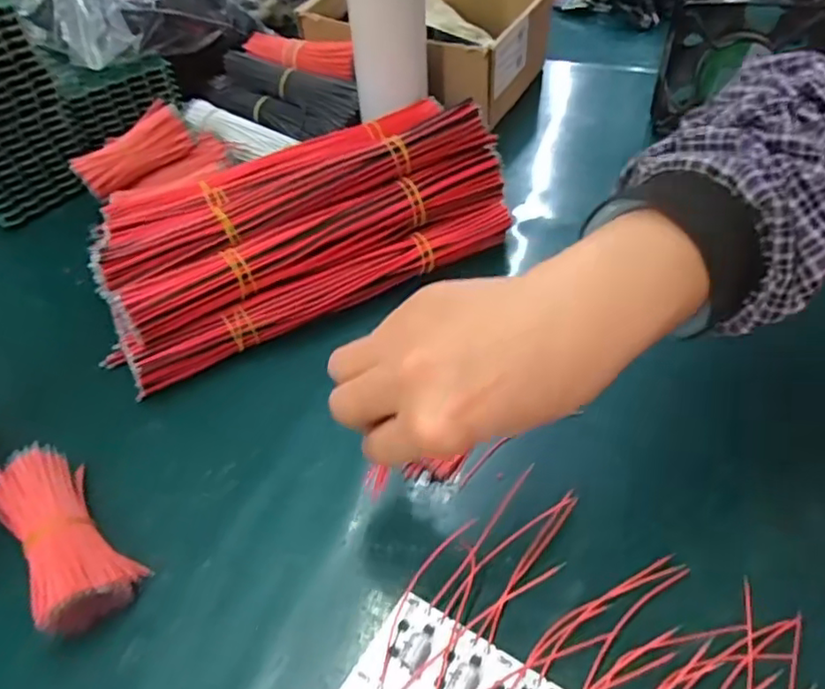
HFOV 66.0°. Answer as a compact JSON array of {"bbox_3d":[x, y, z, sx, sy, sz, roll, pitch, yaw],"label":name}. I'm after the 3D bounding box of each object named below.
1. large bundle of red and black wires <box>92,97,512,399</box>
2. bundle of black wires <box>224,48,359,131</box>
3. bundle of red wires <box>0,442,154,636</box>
[{"bbox_3d":[-0.079,-0.097,0.473,0.301,0.083,0.143,-23,51,-18],"label":"large bundle of red and black wires"},{"bbox_3d":[-0.120,-0.256,0.632,0.149,0.034,0.030,24,53,22],"label":"bundle of black wires"},{"bbox_3d":[-0.181,0.096,0.328,0.046,0.026,0.100,-30,53,-23],"label":"bundle of red wires"}]

